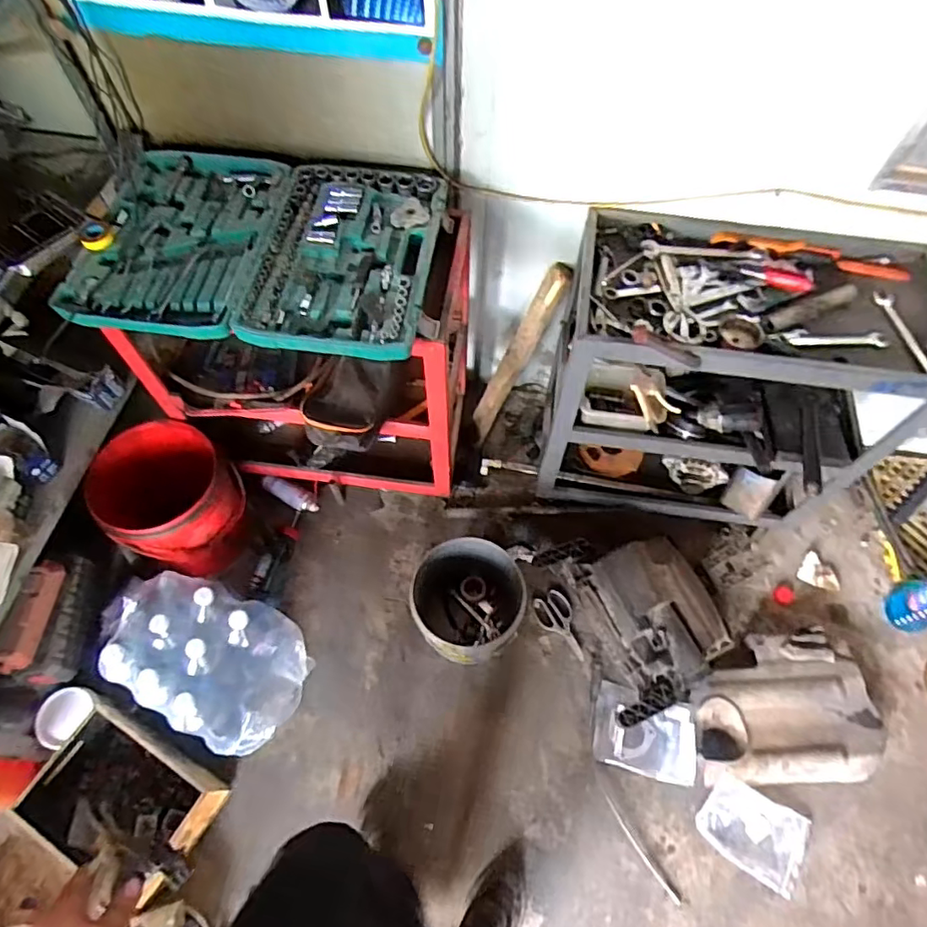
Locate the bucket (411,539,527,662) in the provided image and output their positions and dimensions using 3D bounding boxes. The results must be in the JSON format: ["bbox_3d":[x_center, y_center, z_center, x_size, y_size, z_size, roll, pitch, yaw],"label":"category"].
[{"bbox_3d":[0.009,0.314,1.312,0.223,0.204,0.246,10,63,2],"label":"bucket"}]

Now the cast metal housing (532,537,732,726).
[{"bbox_3d":[0.397,0.322,1.321,0.315,0.149,0.412,-23,66,-11],"label":"cast metal housing"}]

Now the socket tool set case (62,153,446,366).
[{"bbox_3d":[-0.350,-0.397,1.027,0.594,0.043,0.470,8,63,1],"label":"socket tool set case"}]

